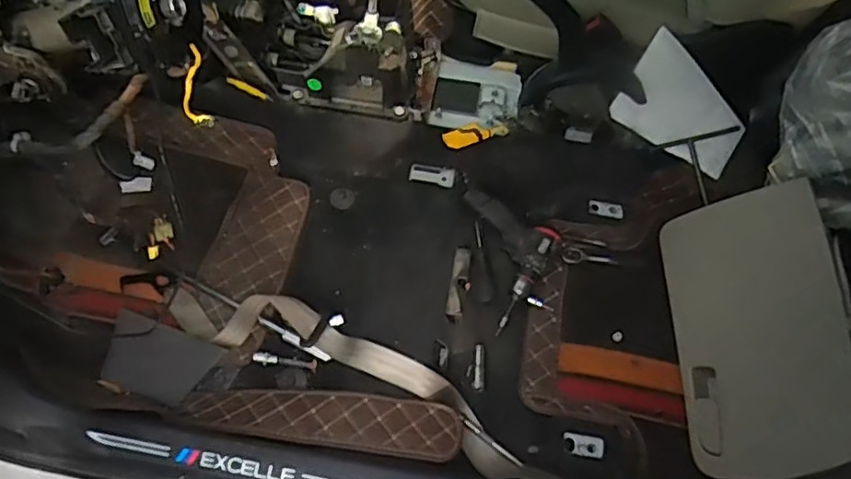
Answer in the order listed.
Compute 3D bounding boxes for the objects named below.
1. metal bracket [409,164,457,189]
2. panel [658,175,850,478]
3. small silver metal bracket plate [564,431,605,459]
[{"bbox_3d":[0.015,-0.122,1.193,0.086,0.011,0.040,14,68,6],"label":"metal bracket"},{"bbox_3d":[0.500,0.141,0.979,0.050,0.257,0.426,5,71,-41],"label":"panel"},{"bbox_3d":[0.247,0.318,0.993,0.059,0.007,0.035,11,62,2],"label":"small silver metal bracket plate"}]

